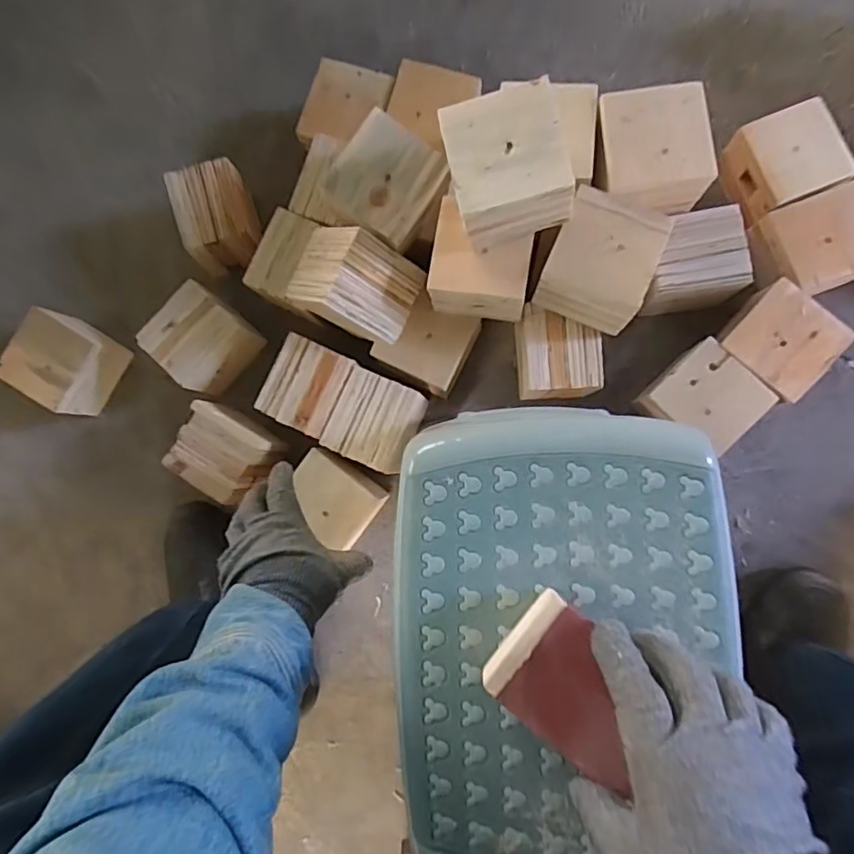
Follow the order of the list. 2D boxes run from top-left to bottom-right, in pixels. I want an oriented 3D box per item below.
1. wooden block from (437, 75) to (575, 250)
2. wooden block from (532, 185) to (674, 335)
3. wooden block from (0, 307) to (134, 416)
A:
[{"bbox_3d":[0.069,-0.217,0.501,0.099,0.081,0.098,-13,85,5],"label":"wooden block"},{"bbox_3d":[0.167,-0.157,0.559,0.093,0.072,0.106,21,89,7],"label":"wooden block"},{"bbox_3d":[-0.442,-0.078,0.725,0.103,0.094,0.102,33,90,9],"label":"wooden block"}]

